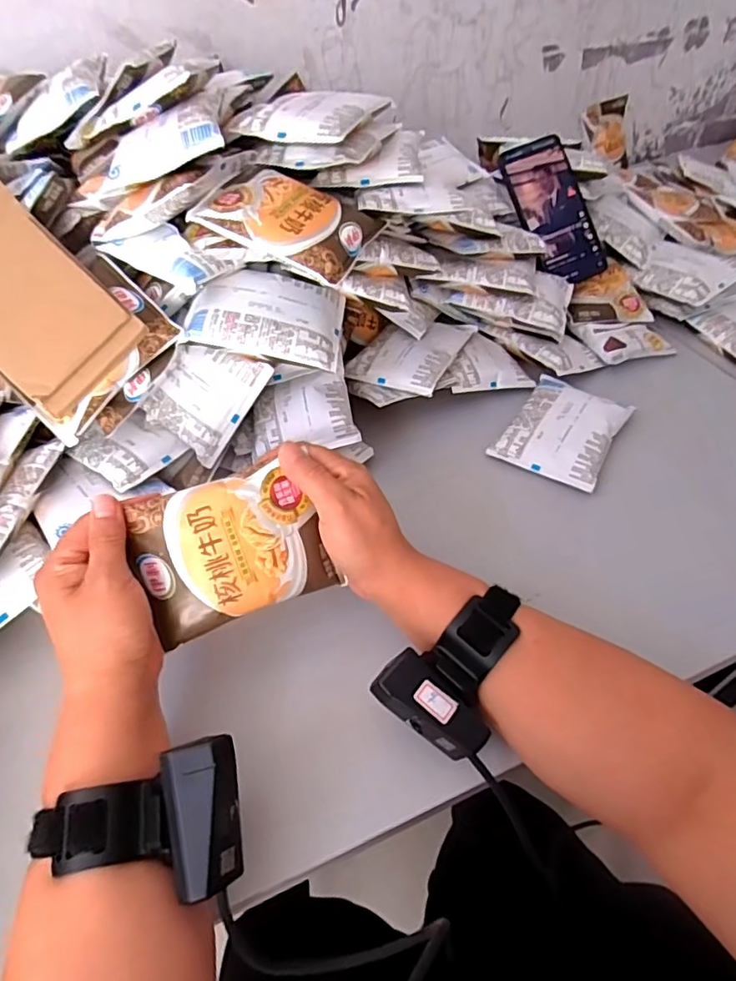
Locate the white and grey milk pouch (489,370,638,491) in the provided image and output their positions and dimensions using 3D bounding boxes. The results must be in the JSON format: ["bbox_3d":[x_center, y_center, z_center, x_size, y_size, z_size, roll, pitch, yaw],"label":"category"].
[{"bbox_3d":[0.189,-0.062,0.529,0.097,0.018,0.124,27,55,24],"label":"white and grey milk pouch"}]

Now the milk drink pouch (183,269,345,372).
[{"bbox_3d":[-0.084,-0.149,0.467,0.125,0.024,0.088,11,62,-9],"label":"milk drink pouch"}]

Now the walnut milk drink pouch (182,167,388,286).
[{"bbox_3d":[-0.062,-0.216,0.432,0.127,0.024,0.094,26,63,2],"label":"walnut milk drink pouch"}]

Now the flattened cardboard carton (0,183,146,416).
[{"bbox_3d":[-0.309,-0.189,0.434,0.102,0.013,0.275,-44,85,-5],"label":"flattened cardboard carton"}]

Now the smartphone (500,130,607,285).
[{"bbox_3d":[0.213,-0.319,0.627,0.080,0.012,0.161,-24,94,-9],"label":"smartphone"}]

